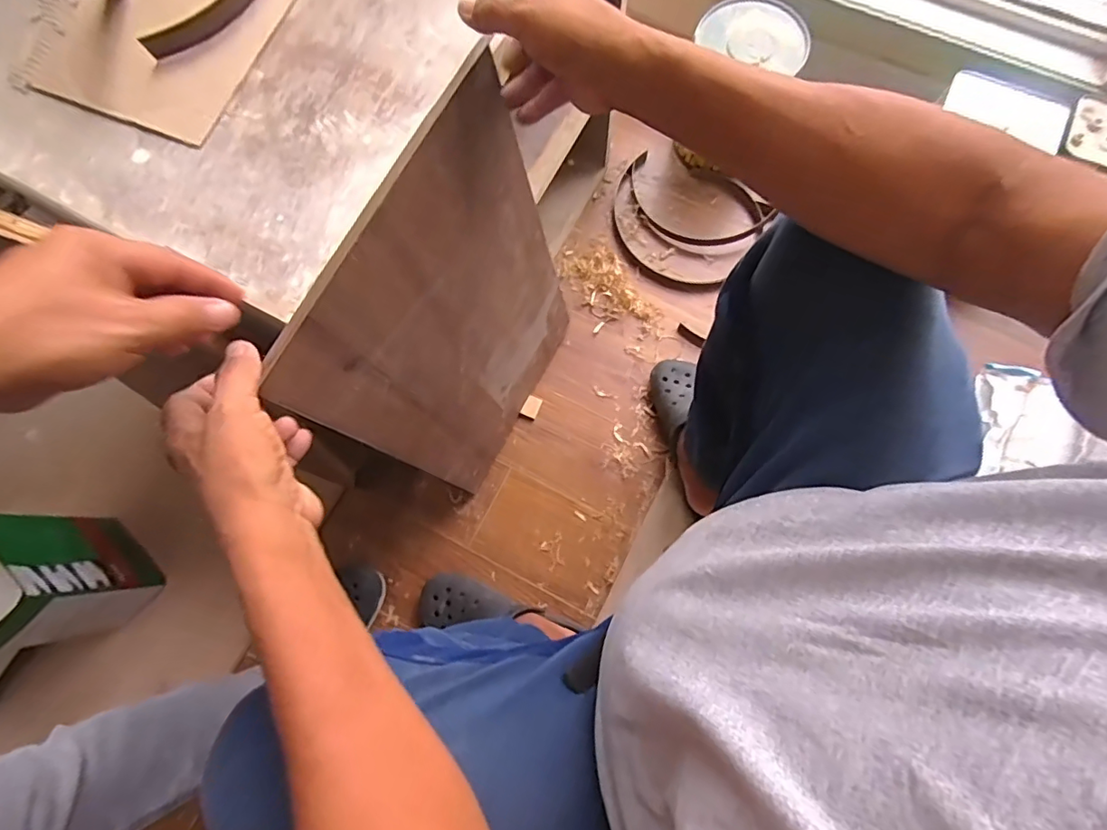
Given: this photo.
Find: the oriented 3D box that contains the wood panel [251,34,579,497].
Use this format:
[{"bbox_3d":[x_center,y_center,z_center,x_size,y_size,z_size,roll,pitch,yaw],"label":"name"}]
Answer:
[{"bbox_3d":[-0.091,-0.094,0.634,0.010,0.500,0.336,25,79,16],"label":"wood panel"}]

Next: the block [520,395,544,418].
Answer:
[{"bbox_3d":[-0.037,-0.014,0.883,0.028,0.008,0.035,23,79,6],"label":"block"}]

